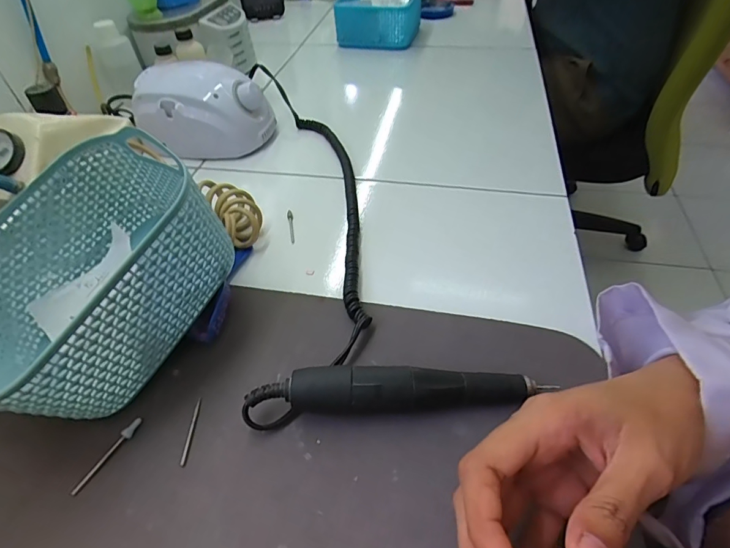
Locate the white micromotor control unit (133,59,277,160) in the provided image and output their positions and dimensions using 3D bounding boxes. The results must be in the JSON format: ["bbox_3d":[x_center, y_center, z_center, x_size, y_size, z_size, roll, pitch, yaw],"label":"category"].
[{"bbox_3d":[-0.184,-0.191,0.478,0.134,0.075,0.087,9,49,11],"label":"white micromotor control unit"}]

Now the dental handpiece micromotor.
[{"bbox_3d":[0.017,0.072,0.252,0.177,0.032,0.024,-4,47,0],"label":"dental handpiece micromotor"}]

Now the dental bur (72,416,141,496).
[{"bbox_3d":[-0.153,0.108,0.246,0.005,0.004,0.049,23,53,22],"label":"dental bur"}]

